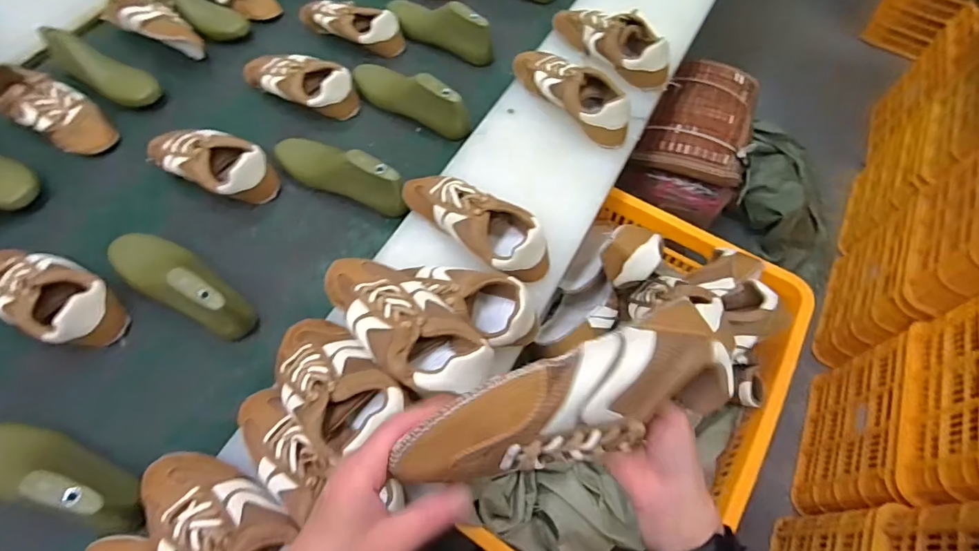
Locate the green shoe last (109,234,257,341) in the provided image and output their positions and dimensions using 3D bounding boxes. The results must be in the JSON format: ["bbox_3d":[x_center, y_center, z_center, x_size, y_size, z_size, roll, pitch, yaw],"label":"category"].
[{"bbox_3d":[-0.428,0.006,0.667,0.228,0.078,0.073,29,65,14],"label":"green shoe last"}]

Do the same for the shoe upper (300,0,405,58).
[{"bbox_3d":[-0.285,-0.508,0.971,0.239,0.066,0.078,25,64,12],"label":"shoe upper"}]

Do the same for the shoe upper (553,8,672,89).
[{"bbox_3d":[0.217,-0.422,0.886,0.084,0.092,0.249,-34,67,-18],"label":"shoe upper"}]

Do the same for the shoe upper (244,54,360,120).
[{"bbox_3d":[-0.353,-0.365,0.892,0.244,0.061,0.105,31,65,15],"label":"shoe upper"}]

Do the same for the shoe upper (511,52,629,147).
[{"bbox_3d":[0.136,-0.313,0.816,0.090,0.082,0.251,-29,66,-16],"label":"shoe upper"}]

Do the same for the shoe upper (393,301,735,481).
[{"bbox_3d":[0.054,0.081,0.307,0.219,0.067,0.061,-16,63,-15],"label":"shoe upper"}]

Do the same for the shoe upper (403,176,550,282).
[{"bbox_3d":[-0.022,-0.075,0.674,0.244,0.091,0.094,39,68,18],"label":"shoe upper"}]

